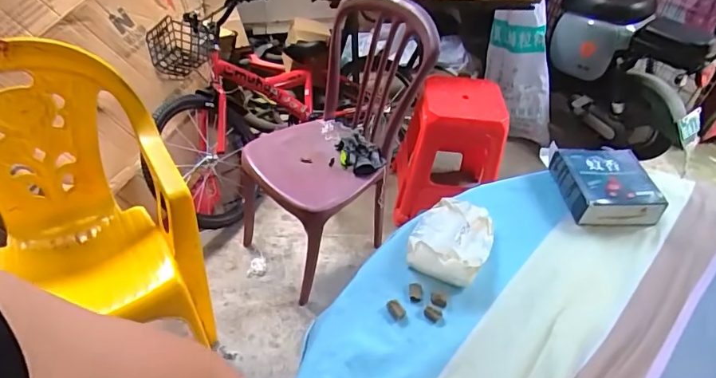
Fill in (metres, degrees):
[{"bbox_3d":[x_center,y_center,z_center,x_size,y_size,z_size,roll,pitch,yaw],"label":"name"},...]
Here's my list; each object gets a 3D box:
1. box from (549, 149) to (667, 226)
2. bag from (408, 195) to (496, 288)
[{"bbox_3d":[0.423,-0.005,0.827,0.151,0.056,0.144,-1,42,-6],"label":"box"},{"bbox_3d":[0.141,0.073,0.719,0.115,0.043,0.152,20,44,15],"label":"bag"}]

